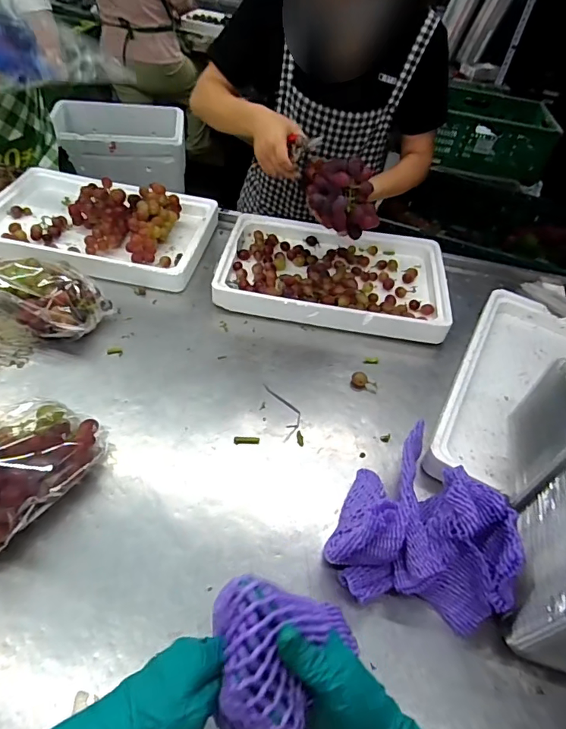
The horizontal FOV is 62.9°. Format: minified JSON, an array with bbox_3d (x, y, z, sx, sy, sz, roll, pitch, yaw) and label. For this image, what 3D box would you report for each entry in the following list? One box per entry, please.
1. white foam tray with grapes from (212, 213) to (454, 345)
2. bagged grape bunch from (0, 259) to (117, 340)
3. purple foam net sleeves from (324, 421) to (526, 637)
[{"bbox_3d":[0.116,-0.225,1.055,0.489,0.044,0.376,8,48,1],"label":"white foam tray with grapes"},{"bbox_3d":[-0.434,-0.123,0.805,0.232,0.106,0.131,14,45,5],"label":"bagged grape bunch"},{"bbox_3d":[0.173,0.179,0.590,0.199,0.133,0.228,12,46,4],"label":"purple foam net sleeves"}]

